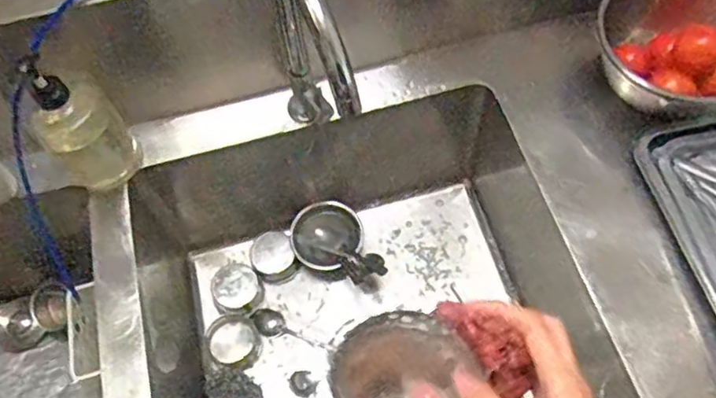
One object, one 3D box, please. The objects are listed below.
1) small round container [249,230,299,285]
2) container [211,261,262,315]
[{"bbox_3d":[-0.138,0.097,1.009,0.066,0.054,0.079,-29,65,-12],"label":"small round container"},{"bbox_3d":[-0.194,0.139,0.974,0.072,0.036,0.068,-1,62,2],"label":"container"}]

